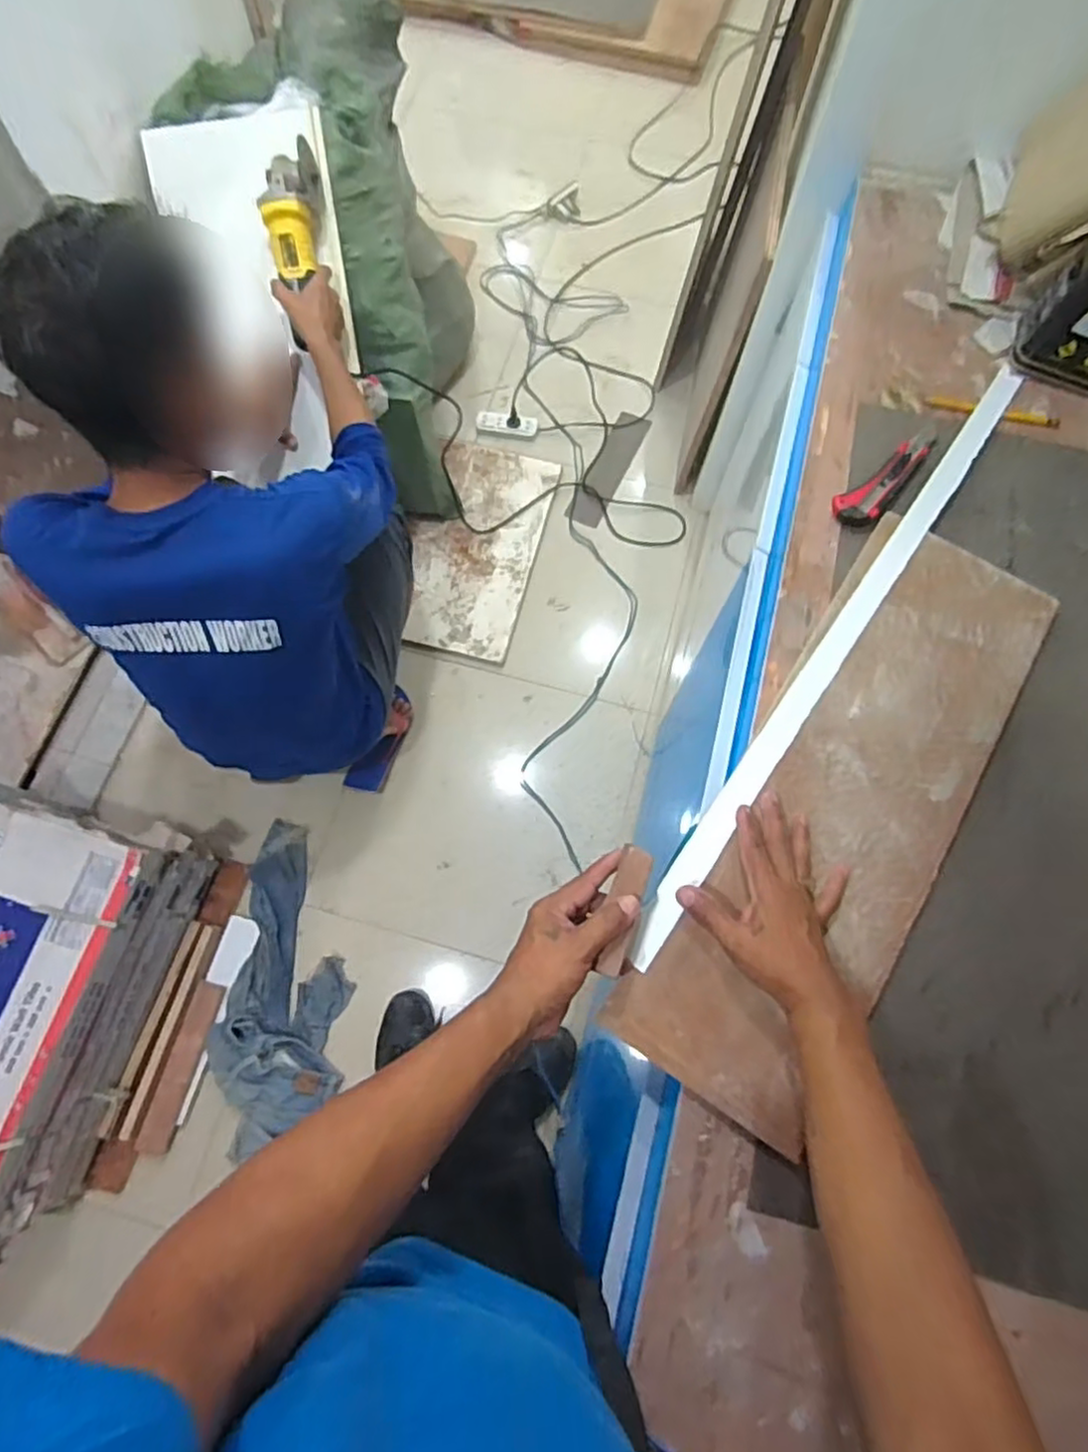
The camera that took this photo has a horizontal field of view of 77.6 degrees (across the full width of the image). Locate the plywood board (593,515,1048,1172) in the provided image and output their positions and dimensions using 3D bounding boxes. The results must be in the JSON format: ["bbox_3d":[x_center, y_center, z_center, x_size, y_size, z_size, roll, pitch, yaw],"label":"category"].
[{"bbox_3d":[0.290,0.057,0.641,0.189,0.015,0.595,32,73,9],"label":"plywood board"}]

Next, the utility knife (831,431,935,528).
[{"bbox_3d":[0.394,-0.283,0.761,0.178,0.029,0.046,-40,77,-12],"label":"utility knife"}]

